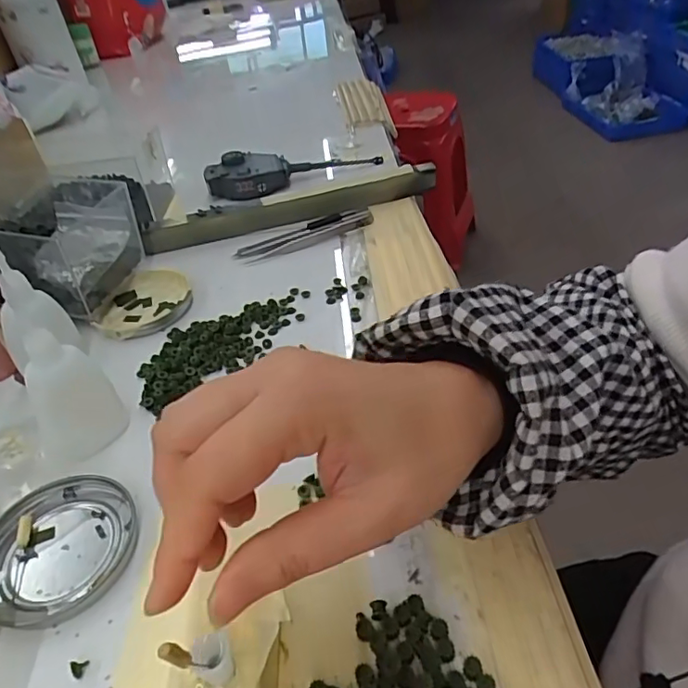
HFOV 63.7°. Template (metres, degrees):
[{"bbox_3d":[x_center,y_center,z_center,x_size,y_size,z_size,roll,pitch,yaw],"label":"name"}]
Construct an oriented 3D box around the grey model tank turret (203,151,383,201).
[{"bbox_3d":[-0.052,-0.188,0.590,0.187,0.031,0.048,-12,41,-4],"label":"grey model tank turret"}]

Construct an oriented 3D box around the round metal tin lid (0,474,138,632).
[{"bbox_3d":[-0.146,0.101,0.284,0.075,0.008,0.075,-4,40,3],"label":"round metal tin lid"}]

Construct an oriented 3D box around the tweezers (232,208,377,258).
[{"bbox_3d":[-0.036,-0.102,0.502,0.124,0.011,0.029,-17,41,-12],"label":"tweezers"}]

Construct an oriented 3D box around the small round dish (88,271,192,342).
[{"bbox_3d":[-0.162,-0.033,0.447,0.074,0.011,0.080,-15,41,-10],"label":"small round dish"}]

